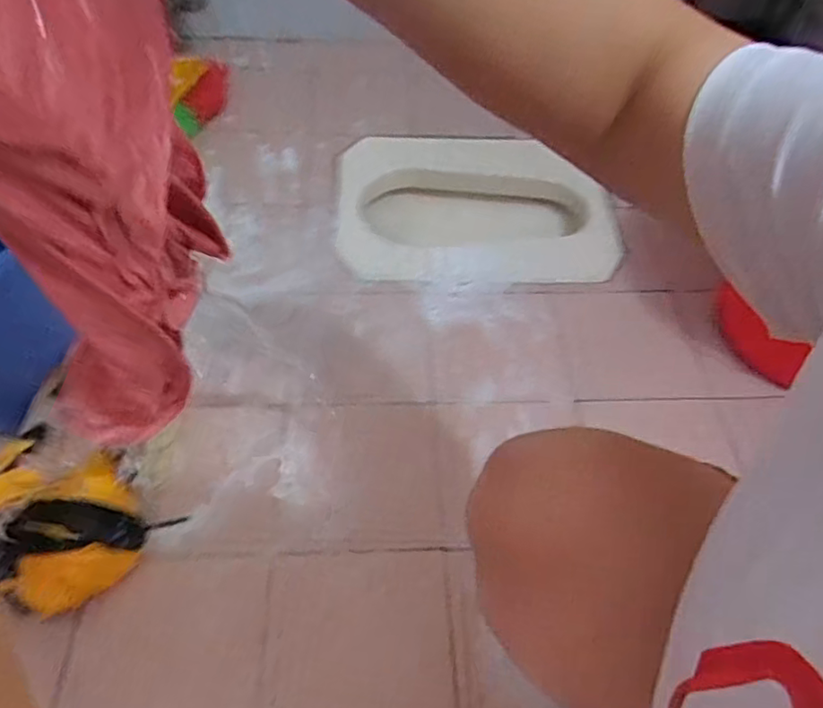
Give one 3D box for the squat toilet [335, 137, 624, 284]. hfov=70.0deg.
[{"bbox_3d":[0.111,-0.228,1.137,0.496,0.183,0.368,1,55,-2],"label":"squat toilet"}]

